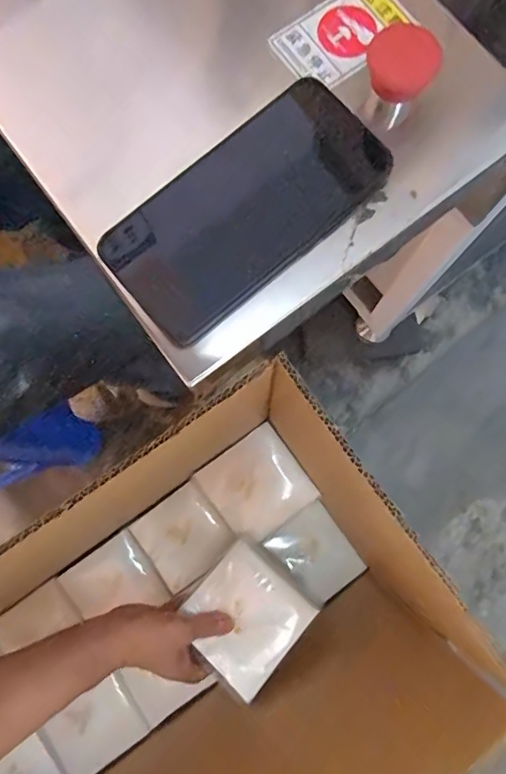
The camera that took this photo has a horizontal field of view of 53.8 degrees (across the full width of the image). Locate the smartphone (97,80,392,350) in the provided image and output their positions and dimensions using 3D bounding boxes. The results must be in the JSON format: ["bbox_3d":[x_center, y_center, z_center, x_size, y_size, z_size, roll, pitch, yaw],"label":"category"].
[{"bbox_3d":[-0.005,-0.098,0.280,0.154,0.013,0.078,-40,90,0],"label":"smartphone"}]

